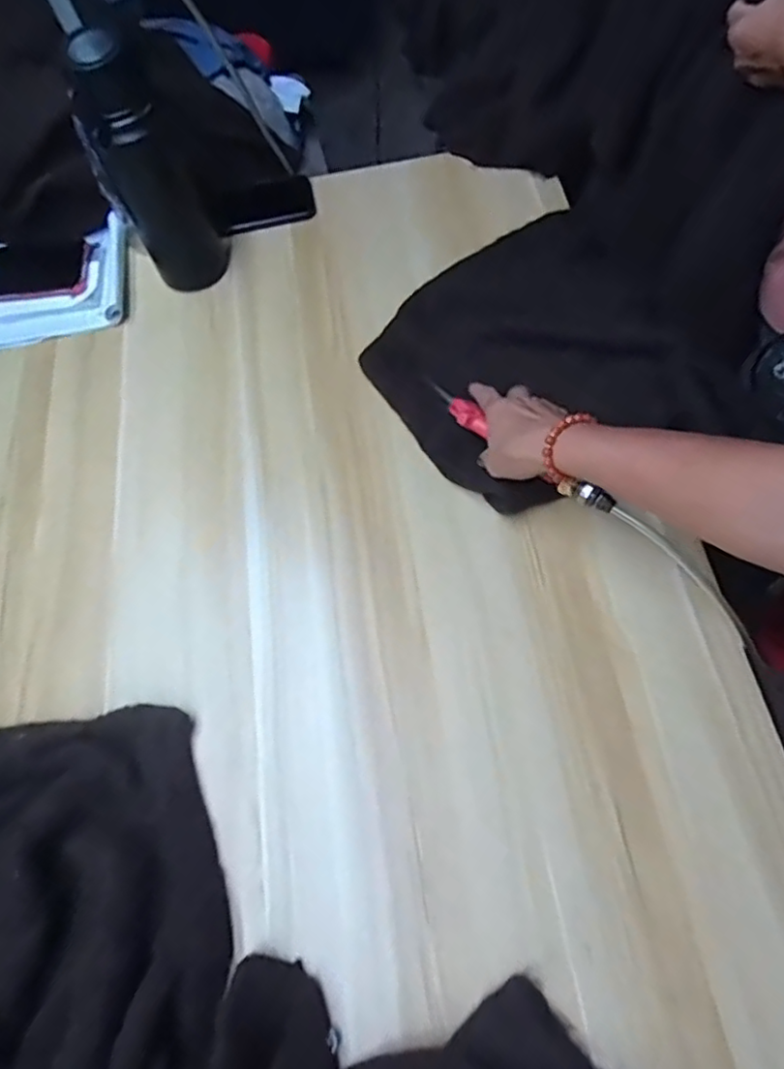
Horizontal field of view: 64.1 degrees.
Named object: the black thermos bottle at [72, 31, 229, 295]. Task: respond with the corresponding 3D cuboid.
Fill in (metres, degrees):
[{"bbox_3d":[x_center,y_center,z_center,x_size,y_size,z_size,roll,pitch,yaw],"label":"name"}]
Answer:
[{"bbox_3d":[-0.249,-0.375,0.664,0.091,0.244,0.070,-21,64,-7],"label":"black thermos bottle"}]

